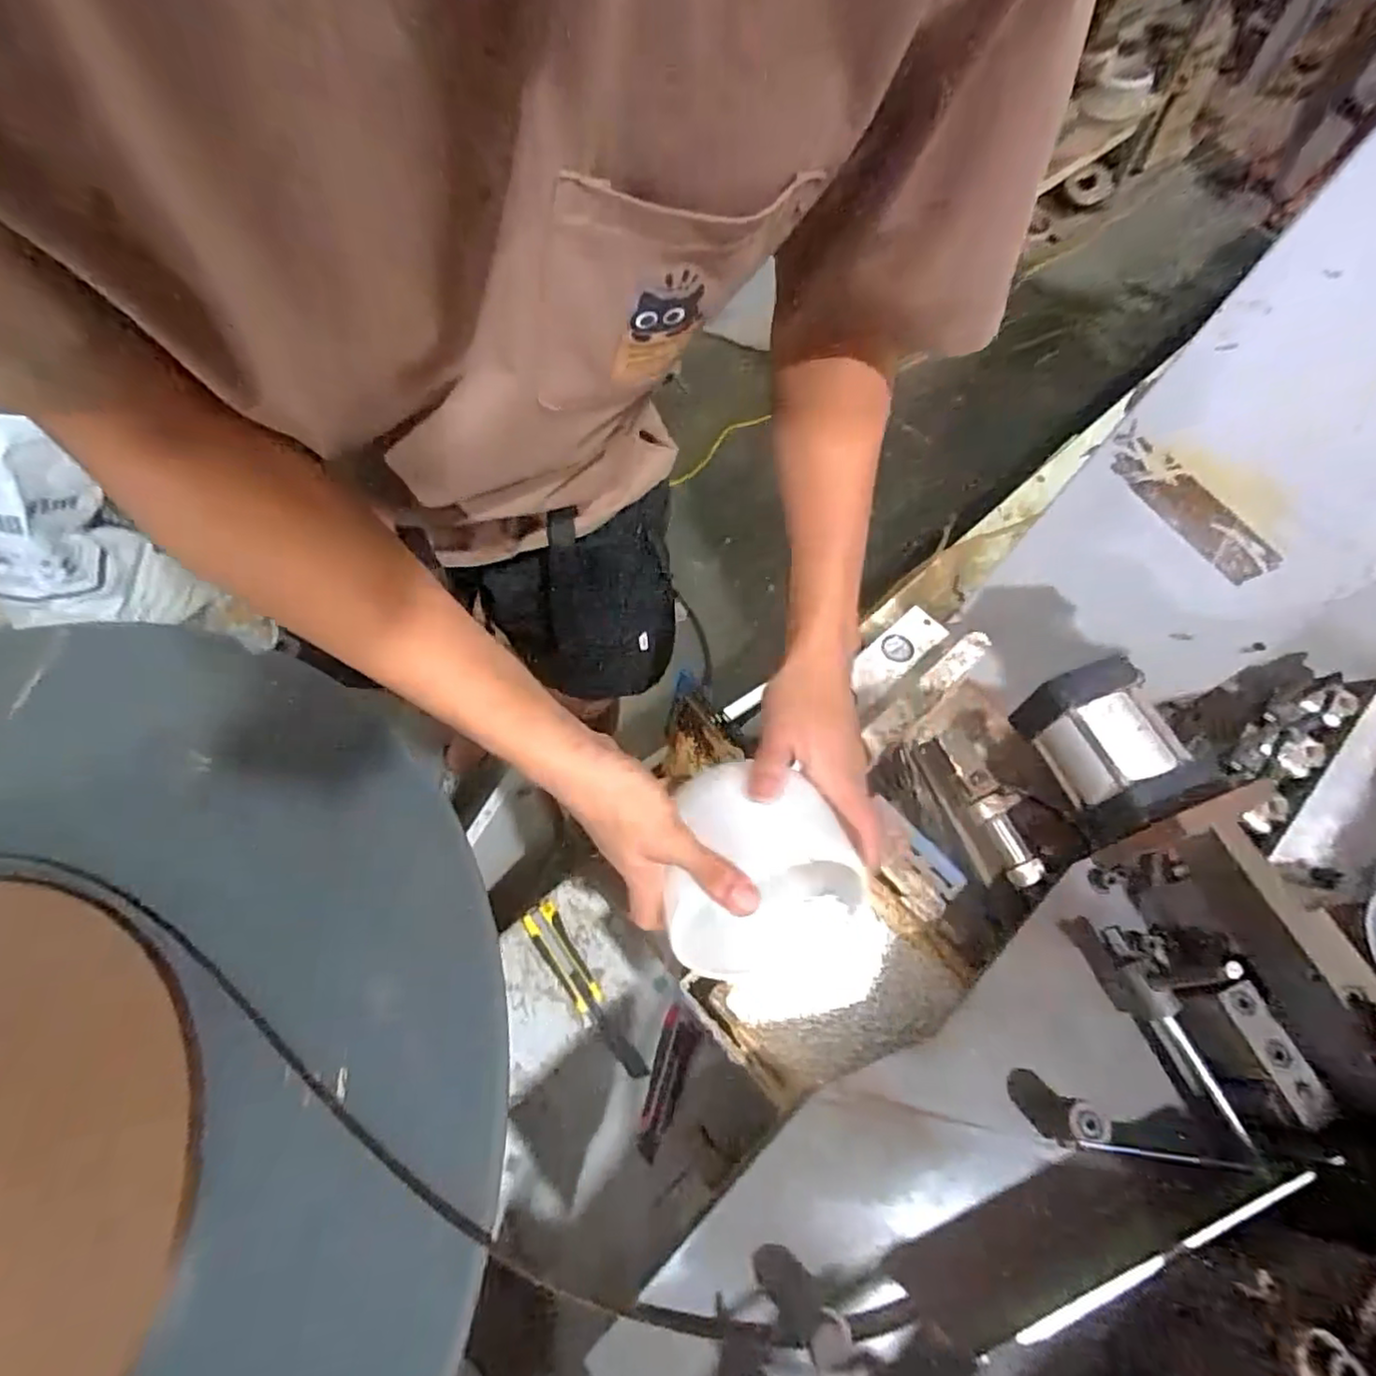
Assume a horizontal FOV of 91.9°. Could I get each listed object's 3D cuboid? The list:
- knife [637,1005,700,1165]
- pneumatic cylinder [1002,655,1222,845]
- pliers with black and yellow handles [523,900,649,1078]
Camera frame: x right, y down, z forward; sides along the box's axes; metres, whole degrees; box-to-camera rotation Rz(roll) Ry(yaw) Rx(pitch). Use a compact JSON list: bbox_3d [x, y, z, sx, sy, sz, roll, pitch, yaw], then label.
[{"bbox_3d":[-0.023,0.415,0.701,0.037,0.013,0.135,16,63,8],"label":"knife"},{"bbox_3d":[0.321,0.043,0.509,0.081,0.061,0.118,-19,64,-11],"label":"pneumatic cylinder"},{"bbox_3d":[-0.115,0.334,0.739,0.037,0.014,0.208,-34,67,-17],"label":"pliers with black and yellow handles"}]

